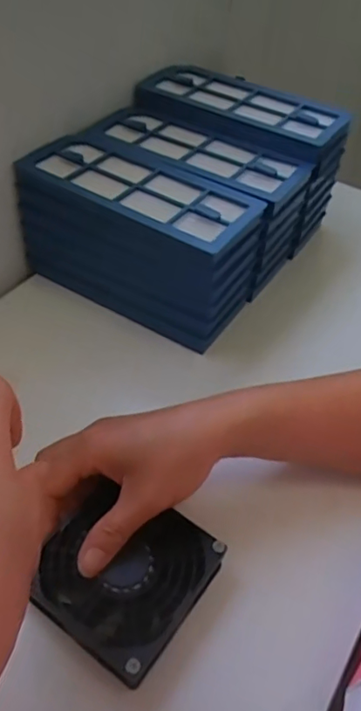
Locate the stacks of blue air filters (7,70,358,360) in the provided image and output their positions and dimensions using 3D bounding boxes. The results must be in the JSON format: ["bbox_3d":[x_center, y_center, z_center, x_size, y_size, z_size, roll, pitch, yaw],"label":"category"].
[{"bbox_3d":[0.012,-0.163,0.554,0.205,0.127,0.265,27,50,21],"label":"stacks of blue air filters"}]

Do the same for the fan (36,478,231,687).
[{"bbox_3d":[-0.037,0.132,0.343,0.099,0.028,0.093,29,51,22],"label":"fan"}]

